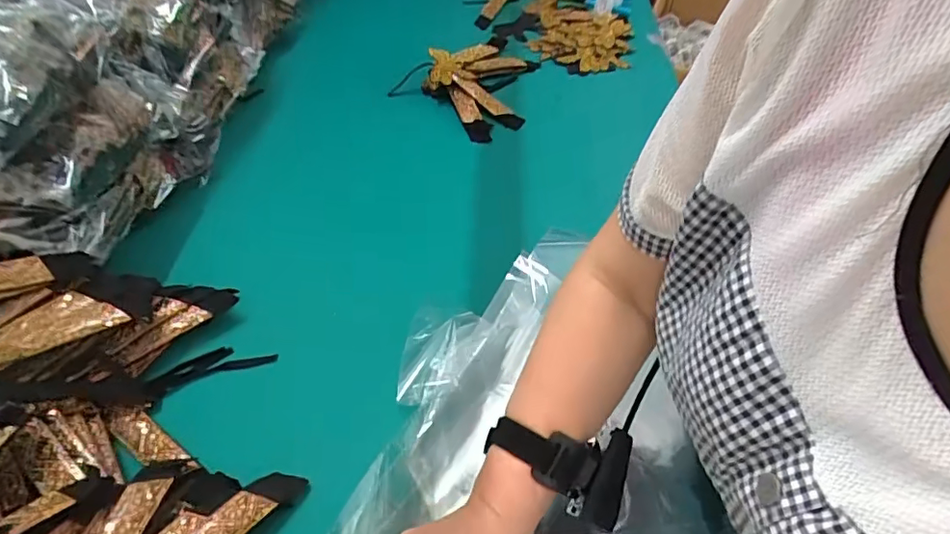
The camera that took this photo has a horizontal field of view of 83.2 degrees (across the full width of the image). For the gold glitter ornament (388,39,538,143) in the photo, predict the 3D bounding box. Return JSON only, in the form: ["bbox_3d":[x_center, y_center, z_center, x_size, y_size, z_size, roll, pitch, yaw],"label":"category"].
[{"bbox_3d":[0.017,-0.299,0.850,0.200,0.059,0.226,32,58,24],"label":"gold glitter ornament"}]

